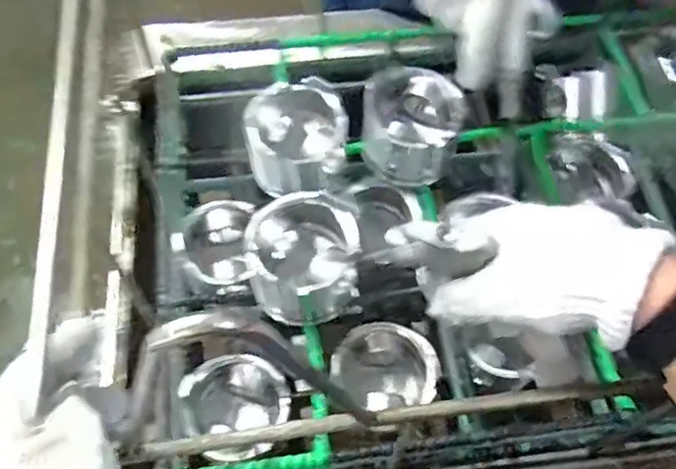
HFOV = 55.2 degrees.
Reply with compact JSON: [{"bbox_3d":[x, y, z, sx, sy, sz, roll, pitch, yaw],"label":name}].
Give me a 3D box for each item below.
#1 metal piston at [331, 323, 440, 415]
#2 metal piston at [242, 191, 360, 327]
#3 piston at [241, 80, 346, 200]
[{"bbox_3d":[0.044,0.131,0.610,0.096,0.056,0.085,27,64,12],"label":"metal piston"},{"bbox_3d":[-0.031,0.016,0.573,0.092,0.090,0.100,-1,62,-2],"label":"metal piston"},{"bbox_3d":[-0.041,-0.095,0.637,0.095,0.078,0.092,-7,62,-6],"label":"piston"}]

